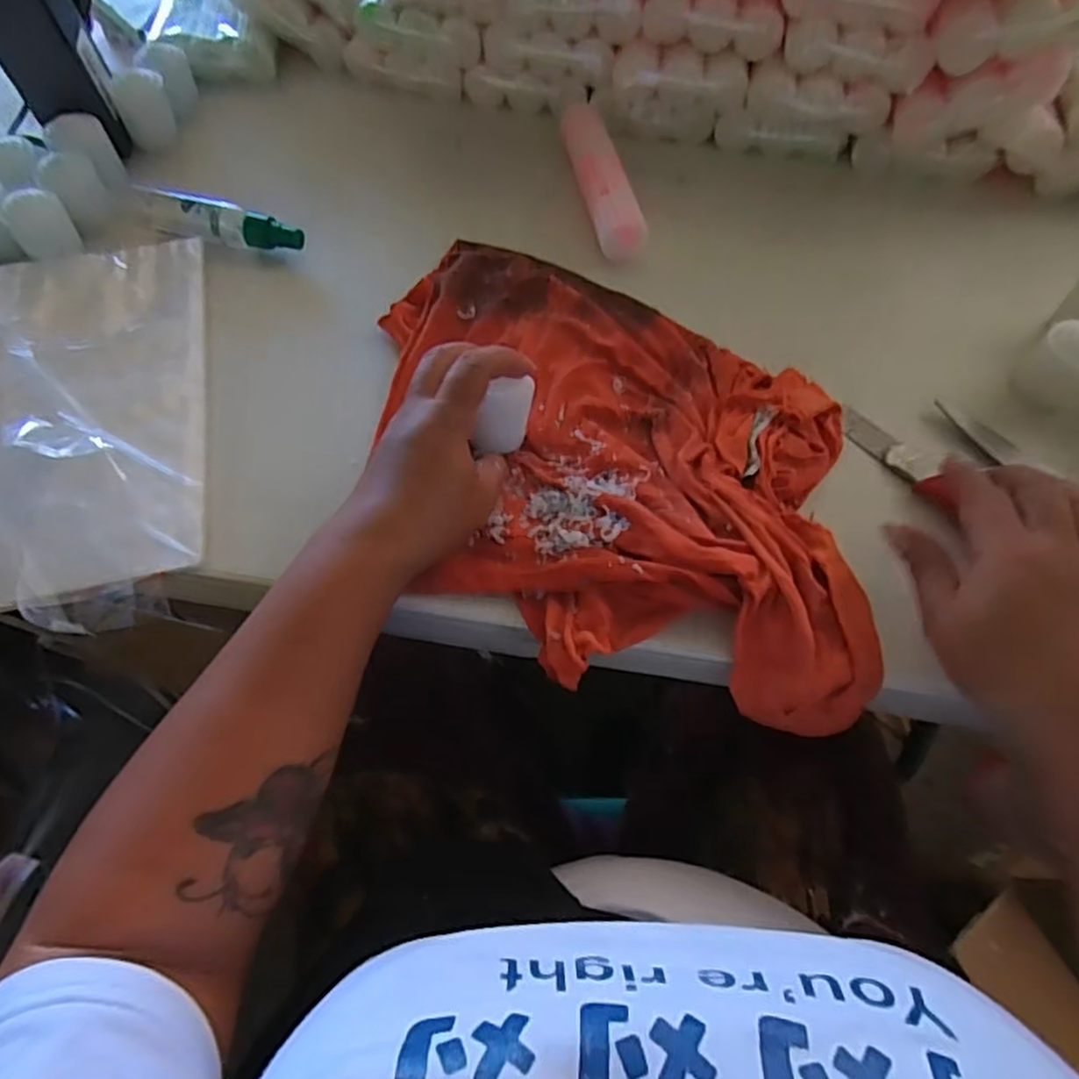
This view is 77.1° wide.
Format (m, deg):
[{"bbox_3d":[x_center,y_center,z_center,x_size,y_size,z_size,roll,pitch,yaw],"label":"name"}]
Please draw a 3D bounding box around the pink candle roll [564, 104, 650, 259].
[{"bbox_3d":[0.045,-0.268,0.503,0.032,0.026,0.154,-11,65,-5],"label":"pink candle roll"}]

